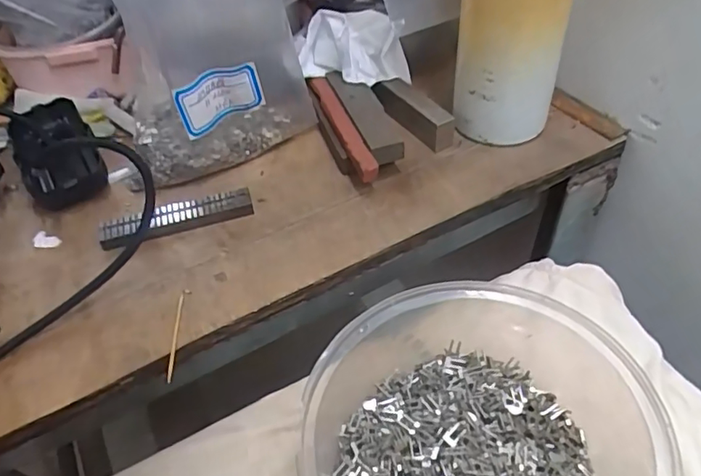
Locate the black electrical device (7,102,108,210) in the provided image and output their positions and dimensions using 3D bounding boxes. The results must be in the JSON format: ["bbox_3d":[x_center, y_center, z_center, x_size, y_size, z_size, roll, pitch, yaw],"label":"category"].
[{"bbox_3d":[-0.221,-0.063,0.415,0.056,0.030,0.098,-26,49,-20],"label":"black electrical device"}]

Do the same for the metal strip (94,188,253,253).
[{"bbox_3d":[-0.114,-0.013,0.363,0.097,0.013,0.019,-15,47,-10],"label":"metal strip"}]

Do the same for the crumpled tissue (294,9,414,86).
[{"bbox_3d":[0.001,-0.146,0.429,0.079,0.048,0.050,14,49,17],"label":"crumpled tissue"}]

